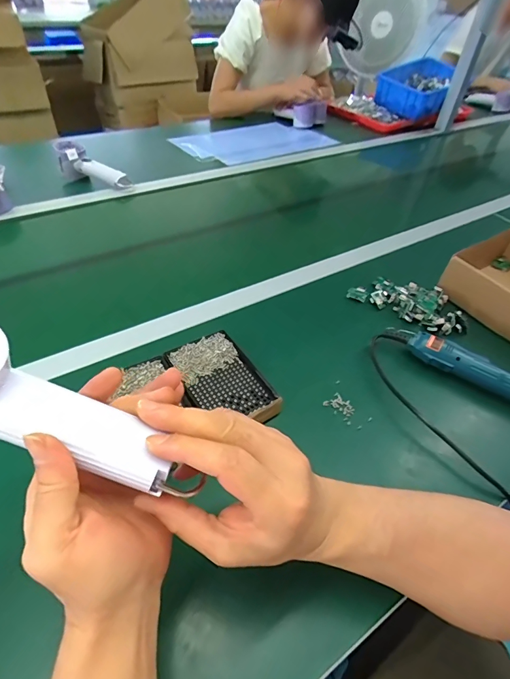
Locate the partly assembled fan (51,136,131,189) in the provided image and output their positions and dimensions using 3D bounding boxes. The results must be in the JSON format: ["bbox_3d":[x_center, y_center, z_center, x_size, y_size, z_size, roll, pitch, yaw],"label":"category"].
[{"bbox_3d":[-0.367,-0.384,0.873,0.185,0.072,0.052,27,48,2],"label":"partly assembled fan"}]

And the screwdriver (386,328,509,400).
[{"bbox_3d":[0.301,0.047,0.497,0.259,0.038,0.034,26,49,19],"label":"screwdriver"}]

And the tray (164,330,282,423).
[{"bbox_3d":[-0.038,0.053,0.469,0.085,0.025,0.144,-25,53,-27],"label":"tray"}]

